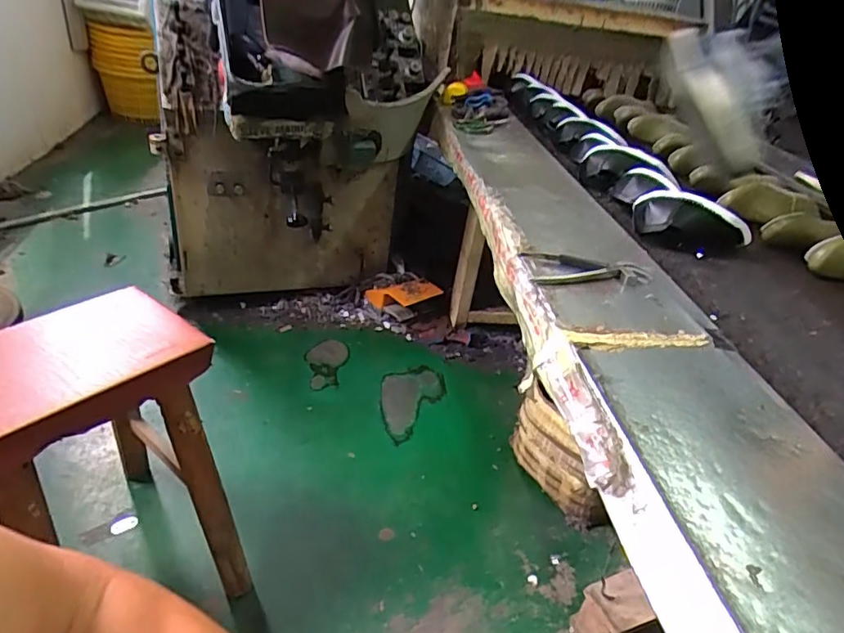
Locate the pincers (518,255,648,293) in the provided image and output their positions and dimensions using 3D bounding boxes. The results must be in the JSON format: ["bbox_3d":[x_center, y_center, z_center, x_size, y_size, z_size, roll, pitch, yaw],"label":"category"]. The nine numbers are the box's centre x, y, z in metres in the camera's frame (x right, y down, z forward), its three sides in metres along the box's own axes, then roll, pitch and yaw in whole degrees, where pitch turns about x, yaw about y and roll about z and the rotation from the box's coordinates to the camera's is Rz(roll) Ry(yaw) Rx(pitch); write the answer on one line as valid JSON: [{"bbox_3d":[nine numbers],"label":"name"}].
[{"bbox_3d":[0.254,-0.067,0.826,0.198,0.015,0.081,2,33,-9],"label":"pincers"}]

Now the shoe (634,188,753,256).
[{"bbox_3d":[0.537,-0.185,1.069,0.236,0.095,0.075,6,33,-3],"label":"shoe"}]

